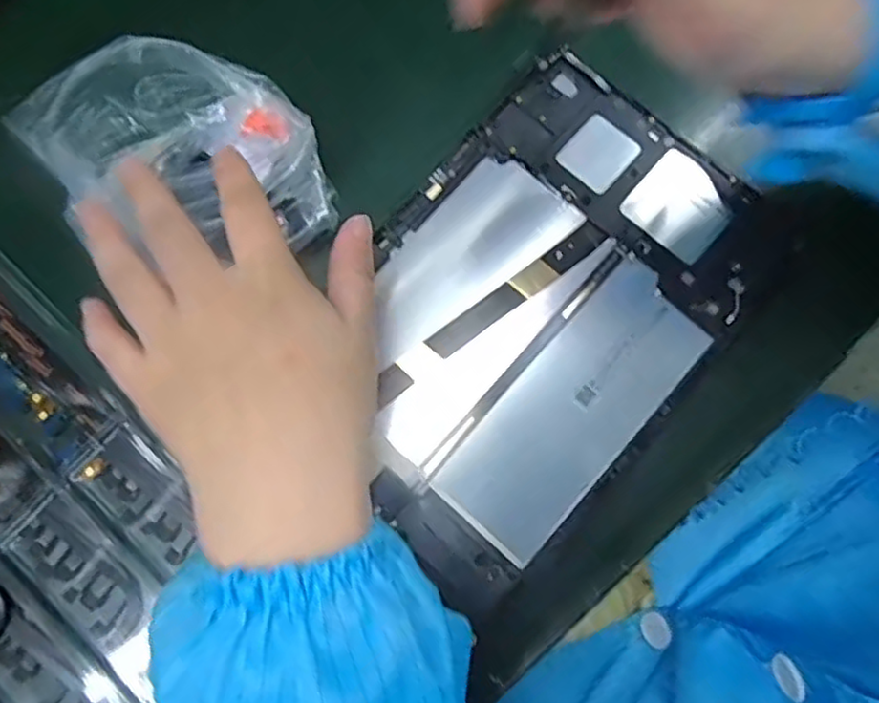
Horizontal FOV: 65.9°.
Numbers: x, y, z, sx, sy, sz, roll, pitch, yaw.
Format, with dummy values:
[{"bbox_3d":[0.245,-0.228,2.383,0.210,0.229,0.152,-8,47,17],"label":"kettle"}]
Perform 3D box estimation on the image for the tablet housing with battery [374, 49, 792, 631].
[{"bbox_3d":[0.039,-0.019,0.300,0.145,0.012,0.214,42,83,8],"label":"tablet housing with battery"}]

